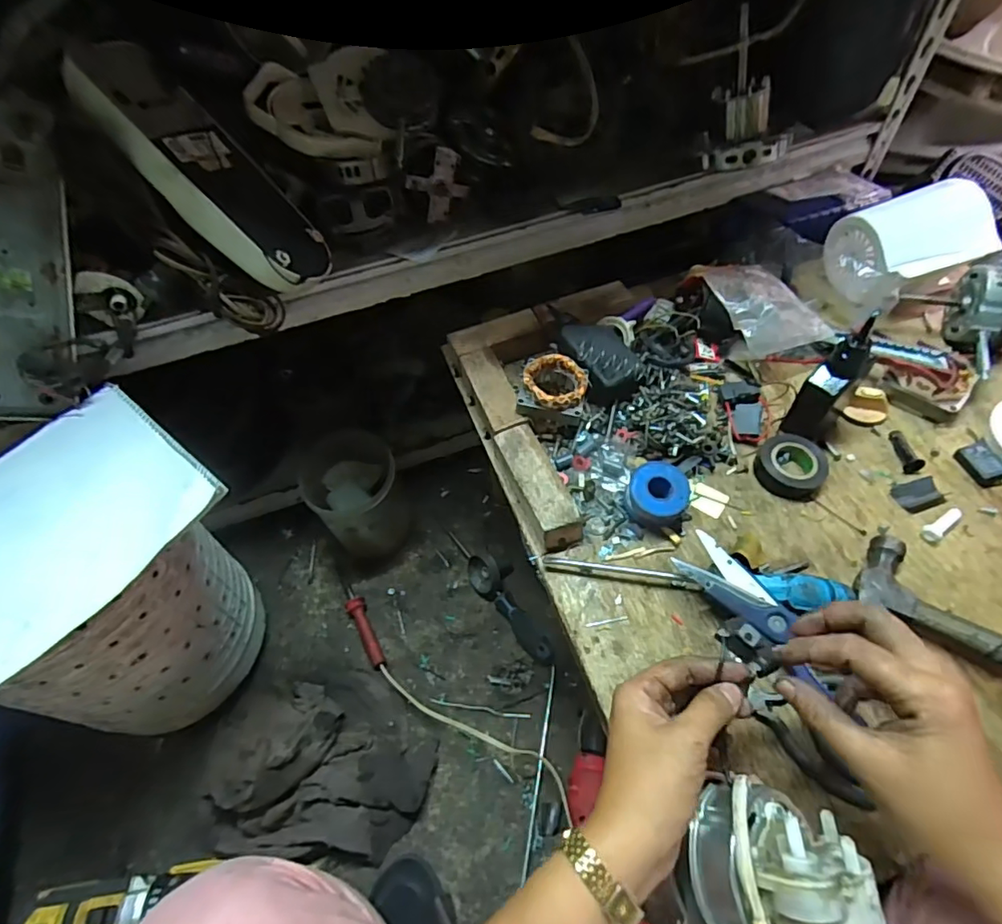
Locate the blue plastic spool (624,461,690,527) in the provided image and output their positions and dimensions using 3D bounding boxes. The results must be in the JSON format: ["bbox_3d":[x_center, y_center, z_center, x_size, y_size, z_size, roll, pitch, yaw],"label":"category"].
[{"bbox_3d":[0.147,0.030,0.508,0.054,0.039,0.055,-3,55,4],"label":"blue plastic spool"}]

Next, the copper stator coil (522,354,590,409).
[{"bbox_3d":[0.057,-0.083,0.554,0.063,0.027,0.063,-3,55,4],"label":"copper stator coil"}]

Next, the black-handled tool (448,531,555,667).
[{"bbox_3d":[-0.001,0.185,0.810,0.061,0.058,0.263,-35,59,-17],"label":"black-handled tool"}]

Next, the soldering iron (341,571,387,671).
[{"bbox_3d":[-0.215,0.236,0.819,0.029,0.022,0.172,-26,57,-12],"label":"soldering iron"}]

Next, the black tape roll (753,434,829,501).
[{"bbox_3d":[0.285,-0.001,0.527,0.061,0.022,0.072,16,59,16],"label":"black tape roll"}]

